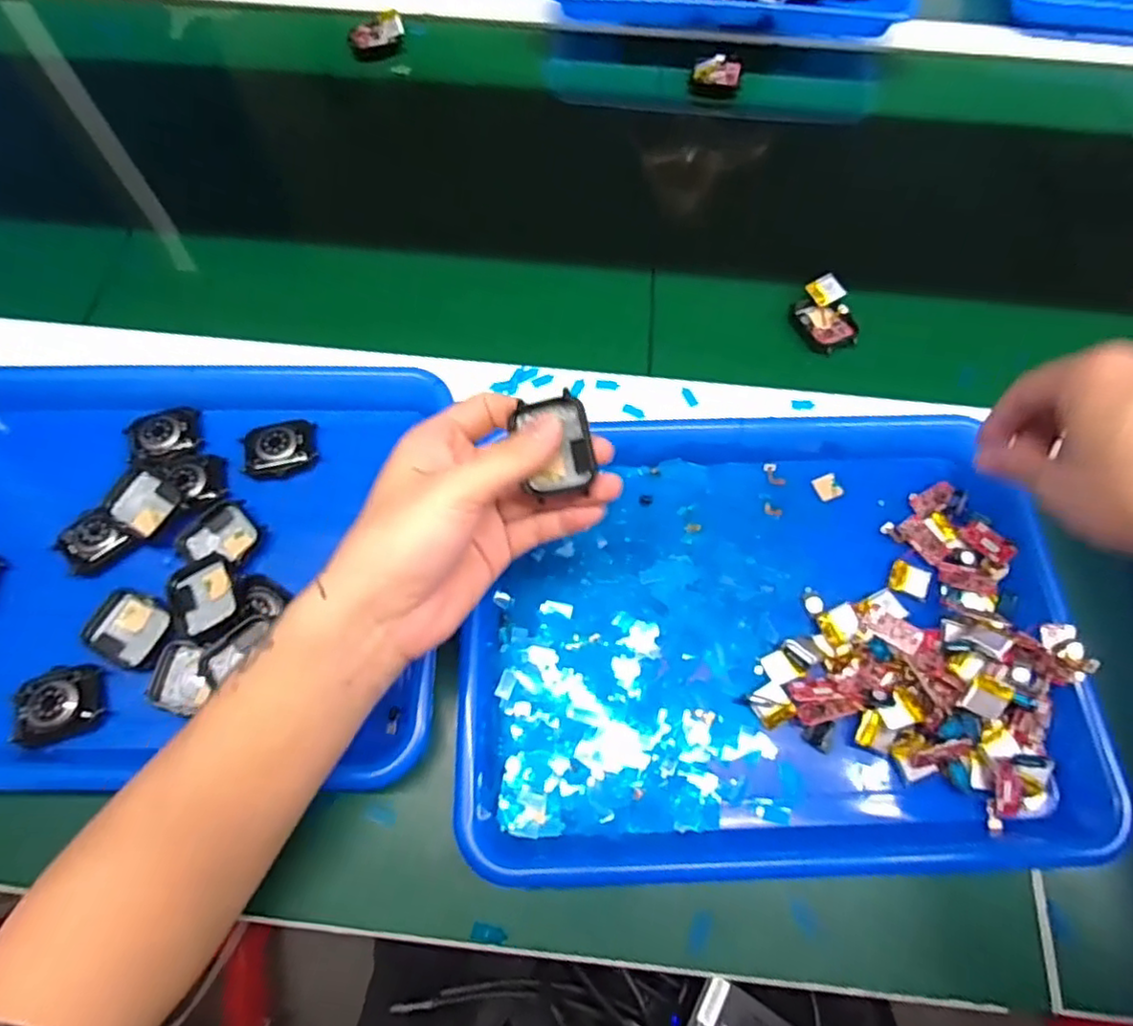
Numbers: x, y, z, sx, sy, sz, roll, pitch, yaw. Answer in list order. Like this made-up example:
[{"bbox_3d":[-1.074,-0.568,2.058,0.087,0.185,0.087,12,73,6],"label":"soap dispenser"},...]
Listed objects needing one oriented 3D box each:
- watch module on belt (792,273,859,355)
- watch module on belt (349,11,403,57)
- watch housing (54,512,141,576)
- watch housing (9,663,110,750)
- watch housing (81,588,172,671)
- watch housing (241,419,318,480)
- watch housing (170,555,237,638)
[{"bbox_3d":[0.186,-0.142,0.461,0.039,0.017,0.053,-22,69,-8],"label":"watch module on belt"},{"bbox_3d":[-0.173,-0.438,0.581,0.049,0.024,0.017,-12,68,-4],"label":"watch module on belt"},{"bbox_3d":[-0.280,0.016,0.384,0.043,0.018,0.028,-31,70,-12],"label":"watch housing"},{"bbox_3d":[-0.276,0.104,0.348,0.045,0.020,0.038,-14,68,-5],"label":"watch housing"},{"bbox_3d":[-0.248,0.066,0.364,0.045,0.012,0.039,16,68,7],"label":"watch housing"},{"bbox_3d":[-0.184,-0.041,0.407,0.046,0.008,0.034,-8,67,-3],"label":"watch housing"},{"bbox_3d":[-0.207,0.048,0.364,0.032,0.010,0.042,-20,68,-7],"label":"watch housing"}]

